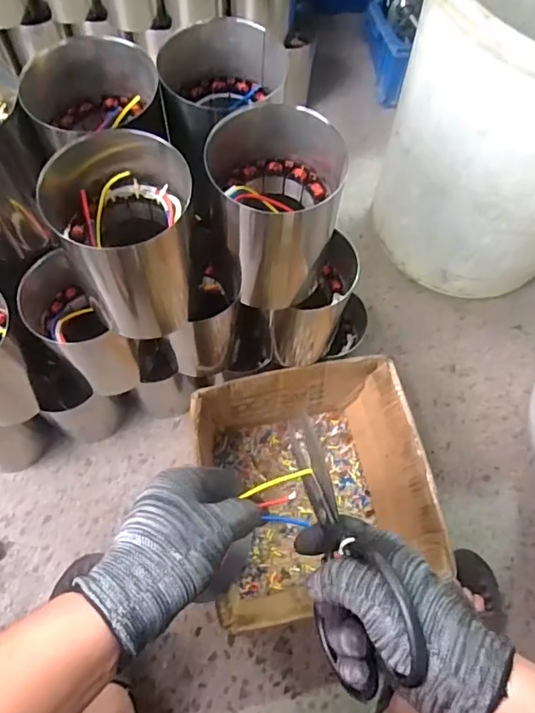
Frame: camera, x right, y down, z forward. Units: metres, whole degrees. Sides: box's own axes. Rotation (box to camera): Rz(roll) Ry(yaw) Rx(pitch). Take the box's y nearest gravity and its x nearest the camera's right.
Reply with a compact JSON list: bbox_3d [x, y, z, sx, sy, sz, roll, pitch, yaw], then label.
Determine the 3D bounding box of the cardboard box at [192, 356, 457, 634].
[{"bbox_3d":[0.059,0.178,0.732,0.284,0.148,0.295,-11,68,-8],"label":"cardboard box"}]

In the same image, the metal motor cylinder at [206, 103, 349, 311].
[{"bbox_3d":[0.007,-0.141,0.529,0.111,0.179,0.106,3,67,-2],"label":"metal motor cylinder"}]

